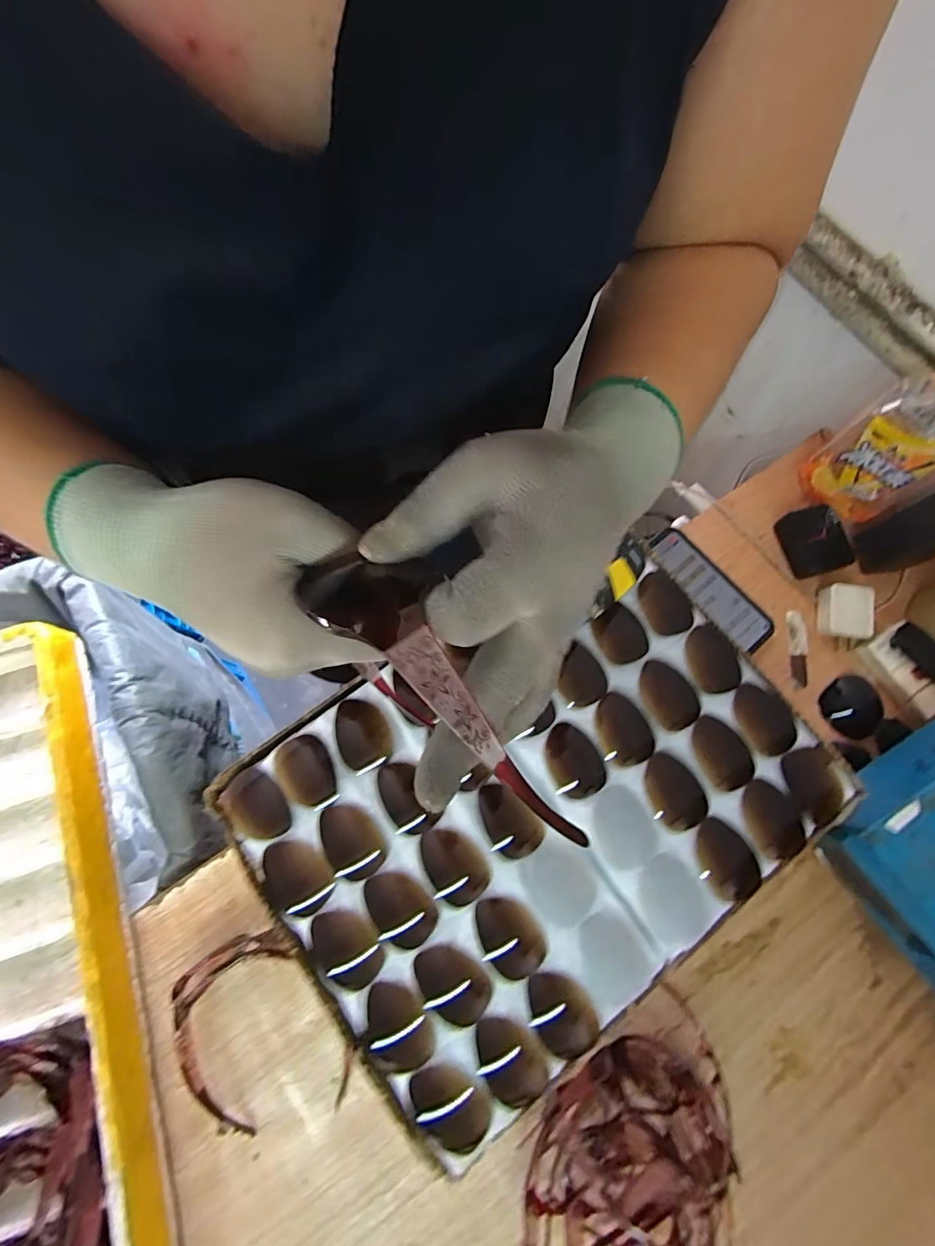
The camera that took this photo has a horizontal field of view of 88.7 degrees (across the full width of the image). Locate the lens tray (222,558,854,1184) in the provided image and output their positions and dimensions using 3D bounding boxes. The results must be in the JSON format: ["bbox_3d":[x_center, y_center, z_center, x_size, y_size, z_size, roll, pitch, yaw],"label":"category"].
[{"bbox_3d":[0.048,0.138,0.406,0.435,0.048,0.340,-41,80,-10],"label":"lens tray"}]

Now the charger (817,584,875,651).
[{"bbox_3d":[0.416,-0.006,0.526,0.052,0.032,0.067,2,76,0],"label":"charger"}]

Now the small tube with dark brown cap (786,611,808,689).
[{"bbox_3d":[0.367,0.028,0.531,0.021,0.008,0.085,3,76,0],"label":"small tube with dark brown cap"}]

